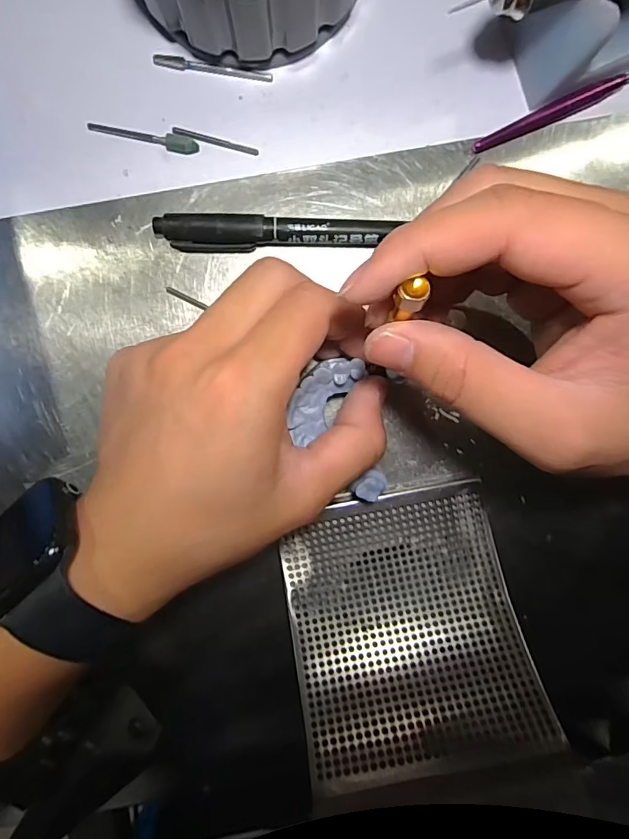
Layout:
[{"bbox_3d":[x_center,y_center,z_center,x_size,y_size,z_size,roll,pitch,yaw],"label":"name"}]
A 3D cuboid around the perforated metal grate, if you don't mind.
[{"bbox_3d":[0.040,0.089,0.206,0.095,0.014,0.107,-10,70,-1],"label":"perforated metal grate"}]

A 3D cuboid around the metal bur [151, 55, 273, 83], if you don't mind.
[{"bbox_3d":[-0.043,-0.149,0.199,0.049,0.004,0.004,6,95,-3],"label":"metal bur"}]

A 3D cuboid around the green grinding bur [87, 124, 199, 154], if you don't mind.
[{"bbox_3d":[-0.073,-0.120,0.201,0.046,0.005,0.006,11,95,-4],"label":"green grinding bur"}]

